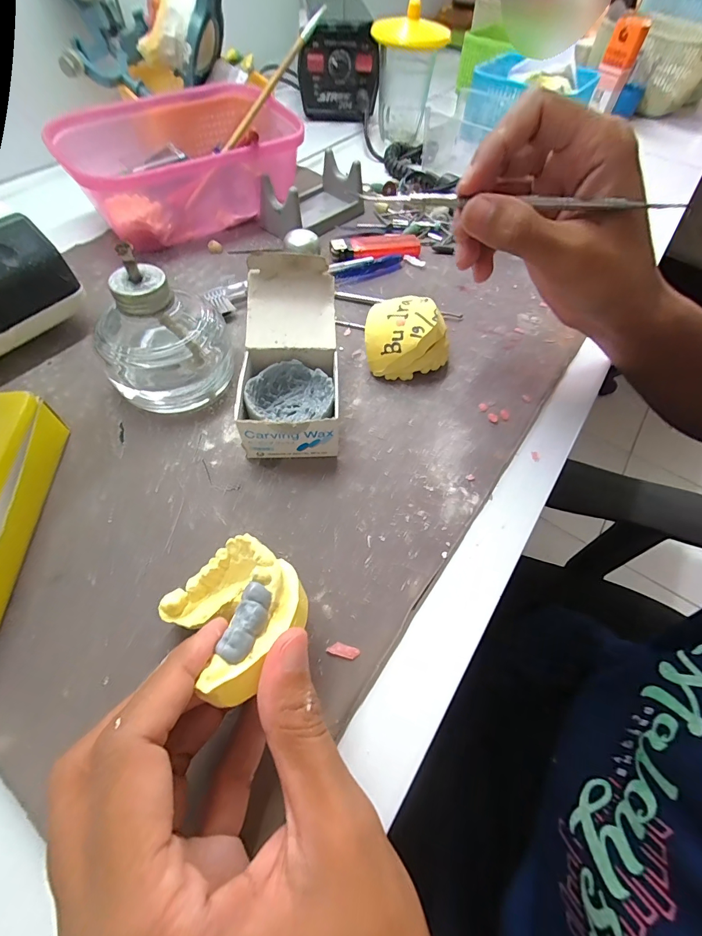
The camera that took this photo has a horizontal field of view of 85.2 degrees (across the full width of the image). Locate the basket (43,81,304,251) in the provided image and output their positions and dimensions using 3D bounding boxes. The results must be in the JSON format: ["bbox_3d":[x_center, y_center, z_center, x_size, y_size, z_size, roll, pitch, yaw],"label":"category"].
[{"bbox_3d":[-0.145,-0.275,0.348,0.185,0.068,0.134,-31,66,-20],"label":"basket"}]

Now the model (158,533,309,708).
[{"bbox_3d":[-0.048,0.058,0.150,0.032,0.059,0.057,39,43,-25],"label":"model"}]

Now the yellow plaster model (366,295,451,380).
[{"bbox_3d":[0.038,-0.089,0.261,0.055,0.036,0.049,5,59,-1],"label":"yellow plaster model"}]

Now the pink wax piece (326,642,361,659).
[{"bbox_3d":[-0.003,0.082,0.172,0.014,0.004,0.005,14,59,5],"label":"pink wax piece"}]

